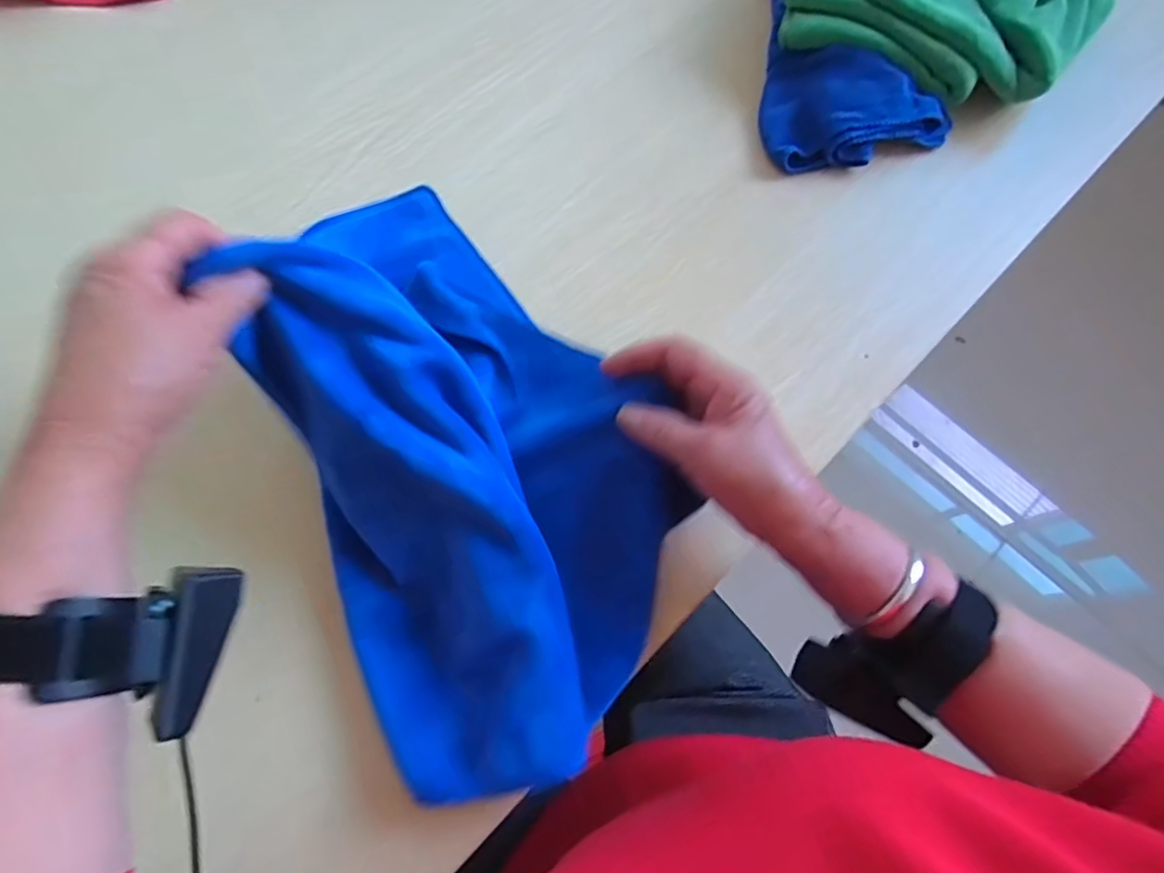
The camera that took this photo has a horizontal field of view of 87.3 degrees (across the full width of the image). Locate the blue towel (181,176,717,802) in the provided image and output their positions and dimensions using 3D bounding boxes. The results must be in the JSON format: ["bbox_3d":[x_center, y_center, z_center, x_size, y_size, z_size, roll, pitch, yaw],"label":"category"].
[{"bbox_3d":[-0.068,-0.012,0.335,0.185,0.104,0.358,-21,70,-10],"label":"blue towel"}]

